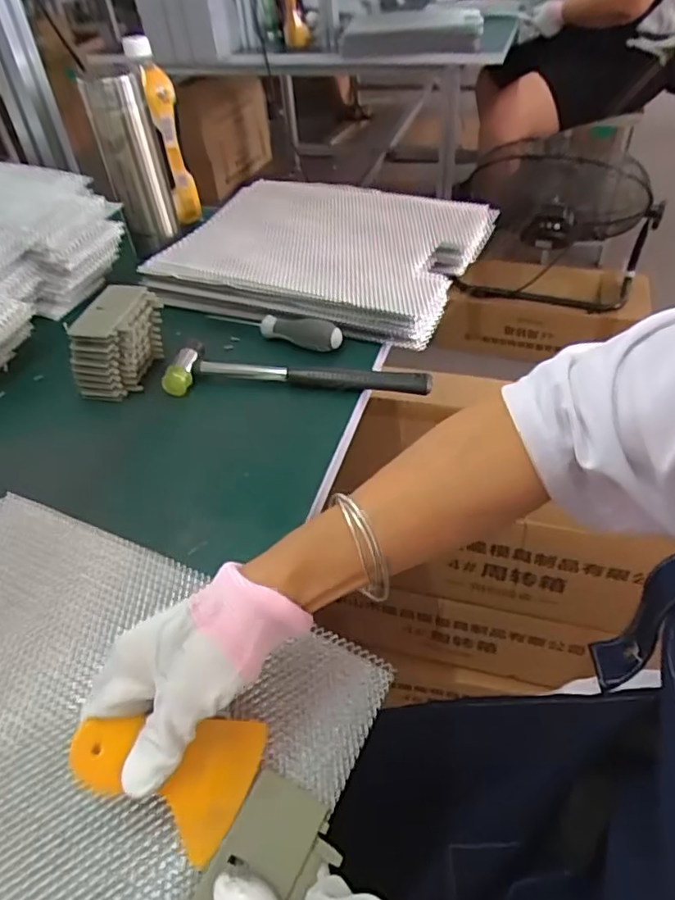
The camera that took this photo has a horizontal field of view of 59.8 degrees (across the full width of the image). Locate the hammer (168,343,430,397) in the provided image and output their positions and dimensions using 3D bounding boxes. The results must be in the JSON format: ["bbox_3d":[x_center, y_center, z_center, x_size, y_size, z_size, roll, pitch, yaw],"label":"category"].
[{"bbox_3d":[-0.037,-0.074,0.554,0.242,0.027,0.049,0,45,5],"label":"hammer"}]

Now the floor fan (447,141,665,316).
[{"bbox_3d":[0.586,-0.613,1.572,0.486,0.420,0.242,14,47,18],"label":"floor fan"}]

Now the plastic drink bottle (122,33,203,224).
[{"bbox_3d":[-0.218,-0.404,0.757,0.046,0.208,0.049,-18,46,-13],"label":"plastic drink bottle"}]

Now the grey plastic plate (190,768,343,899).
[{"bbox_3d":[-0.036,0.210,0.287,0.053,0.007,0.084,30,52,7],"label":"grey plastic plate"}]

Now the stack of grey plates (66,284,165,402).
[{"bbox_3d":[-0.207,-0.102,0.560,0.053,0.071,0.099,12,48,18],"label":"stack of grey plates"}]

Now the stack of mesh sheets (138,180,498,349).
[{"bbox_3d":[-0.016,-0.235,0.696,0.339,0.046,0.277,16,48,20],"label":"stack of mesh sheets"}]

